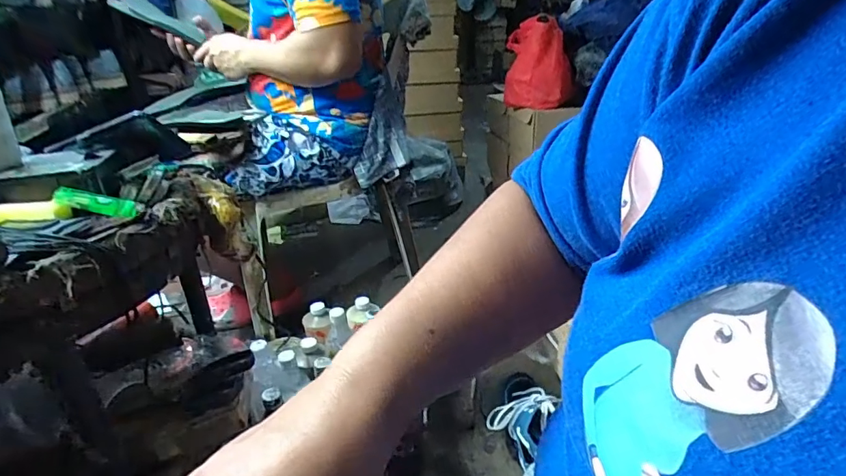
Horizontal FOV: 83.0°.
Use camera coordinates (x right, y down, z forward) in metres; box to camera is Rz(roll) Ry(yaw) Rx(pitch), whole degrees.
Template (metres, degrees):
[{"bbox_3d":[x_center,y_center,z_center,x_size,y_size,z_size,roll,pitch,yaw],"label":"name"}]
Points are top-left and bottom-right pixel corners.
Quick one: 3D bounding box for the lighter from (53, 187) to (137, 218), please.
[{"bbox_3d":[-0.334,-0.036,0.489,0.073,0.018,0.015,13,22,-20],"label":"lighter"}]

